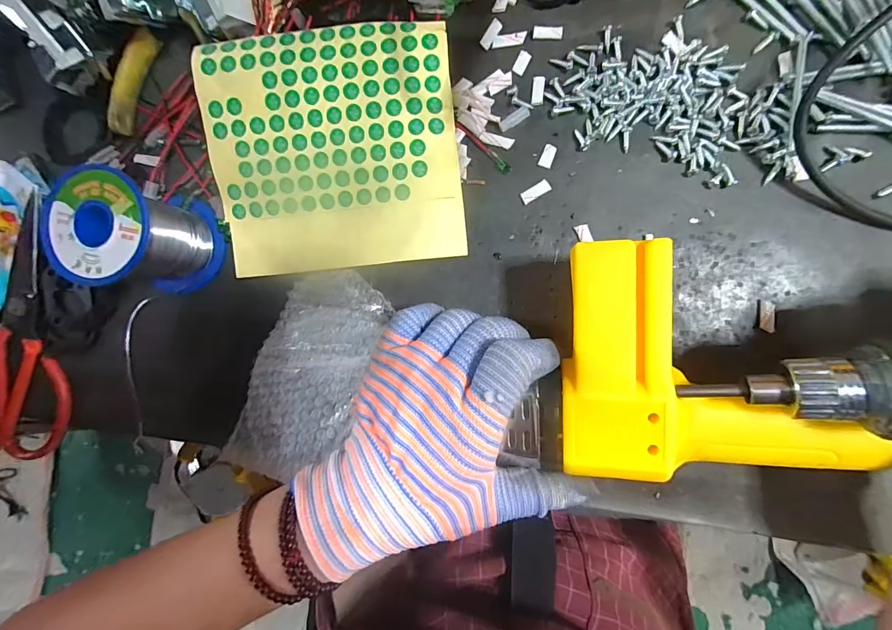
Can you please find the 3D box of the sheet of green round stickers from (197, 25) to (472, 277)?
[{"bbox_3d":[-0.070,-0.102,0.238,0.151,0.028,0.137,-4,89,7],"label":"sheet of green round stickers"}]

